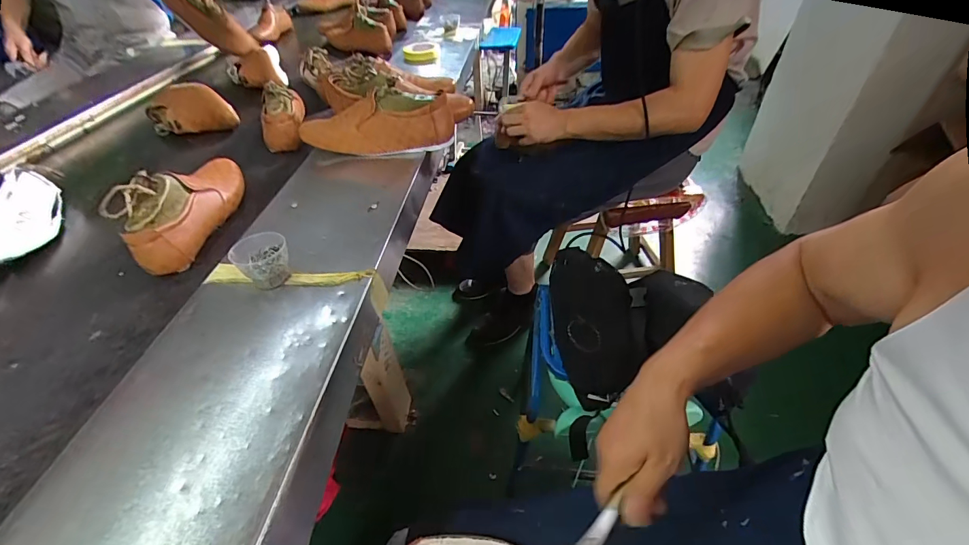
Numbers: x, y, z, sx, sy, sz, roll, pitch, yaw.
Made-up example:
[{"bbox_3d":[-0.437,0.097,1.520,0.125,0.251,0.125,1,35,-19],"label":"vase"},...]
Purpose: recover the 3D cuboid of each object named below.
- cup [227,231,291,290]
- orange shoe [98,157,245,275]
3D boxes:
[{"bbox_3d":[-0.270,-0.013,0.513,0.061,0.054,0.048,-31,49,-25],"label":"cup"},{"bbox_3d":[-0.481,-0.123,0.663,0.100,0.115,0.271,1,44,6],"label":"orange shoe"}]

